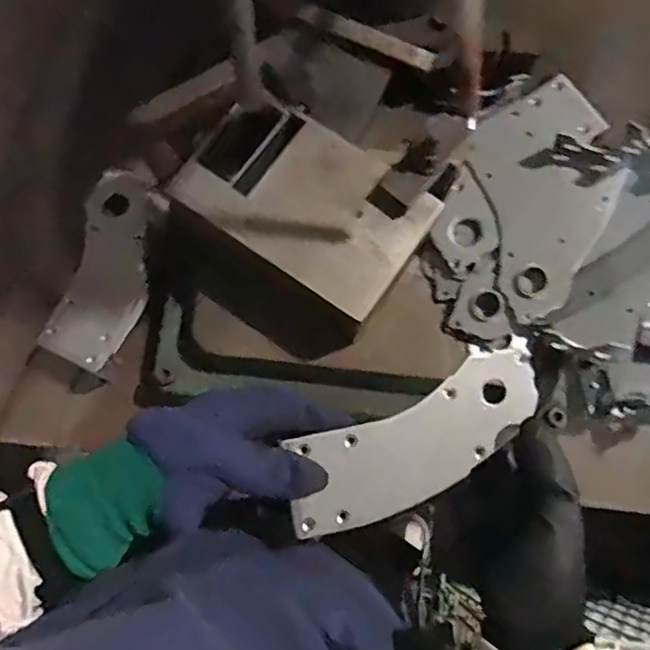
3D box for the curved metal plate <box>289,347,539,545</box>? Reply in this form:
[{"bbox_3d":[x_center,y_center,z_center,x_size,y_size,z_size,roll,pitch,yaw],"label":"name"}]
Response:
[{"bbox_3d":[0.058,0.077,0.390,0.171,0.007,0.065,-25,86,-6],"label":"curved metal plate"}]

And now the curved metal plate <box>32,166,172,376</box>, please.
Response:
[{"bbox_3d":[-0.194,-0.050,0.556,0.069,0.015,0.174,17,76,-13],"label":"curved metal plate"}]

